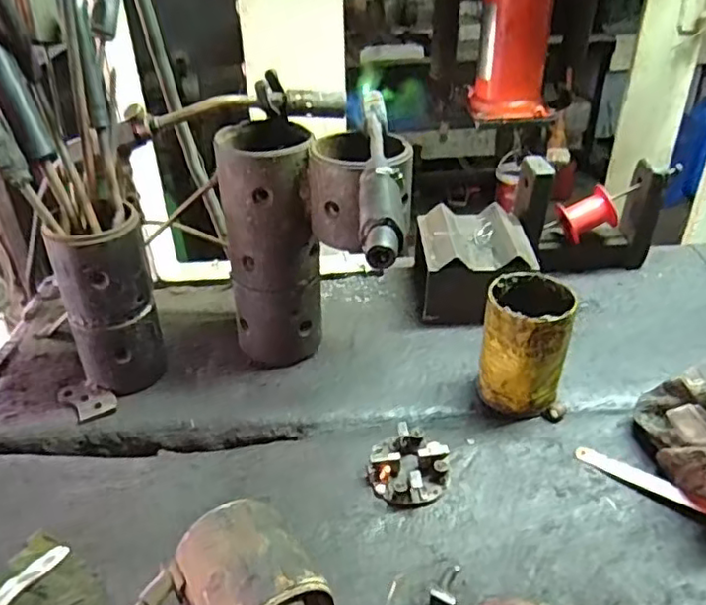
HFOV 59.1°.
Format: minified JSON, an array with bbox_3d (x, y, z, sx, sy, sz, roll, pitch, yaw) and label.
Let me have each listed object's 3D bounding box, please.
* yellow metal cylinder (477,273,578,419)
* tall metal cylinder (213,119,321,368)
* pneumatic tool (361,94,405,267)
[{"bbox_3d":[0.158,0.041,0.577,0.074,0.120,0.073,8,35,14],"label":"yellow metal cylinder"},{"bbox_3d":[-0.078,-0.051,0.616,0.087,0.229,0.079,-7,34,-8],"label":"tall metal cylinder"},{"bbox_3d":[0.021,-0.109,0.483,0.029,0.035,0.252,-1,34,1],"label":"pneumatic tool"}]

